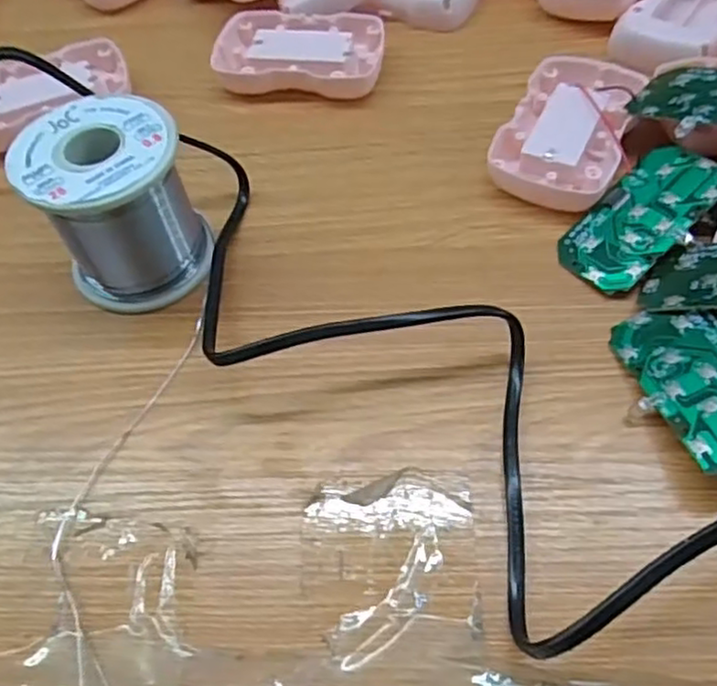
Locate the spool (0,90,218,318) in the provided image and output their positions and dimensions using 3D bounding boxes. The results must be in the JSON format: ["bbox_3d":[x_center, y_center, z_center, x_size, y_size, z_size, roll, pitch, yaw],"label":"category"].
[{"bbox_3d":[-0.098,-0.057,0.283,0.060,0.063,0.060,-2,58,4],"label":"spool"}]

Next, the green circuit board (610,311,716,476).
[{"bbox_3d":[0.121,0.012,0.240,0.036,0.004,0.072,-31,45,10],"label":"green circuit board"}]

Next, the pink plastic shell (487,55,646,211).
[{"bbox_3d":[0.099,-0.099,0.321,0.054,0.016,0.088,22,62,18],"label":"pink plastic shell"}]

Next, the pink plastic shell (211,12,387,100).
[{"bbox_3d":[-0.032,-0.153,0.368,0.089,0.017,0.056,3,58,7],"label":"pink plastic shell"}]

